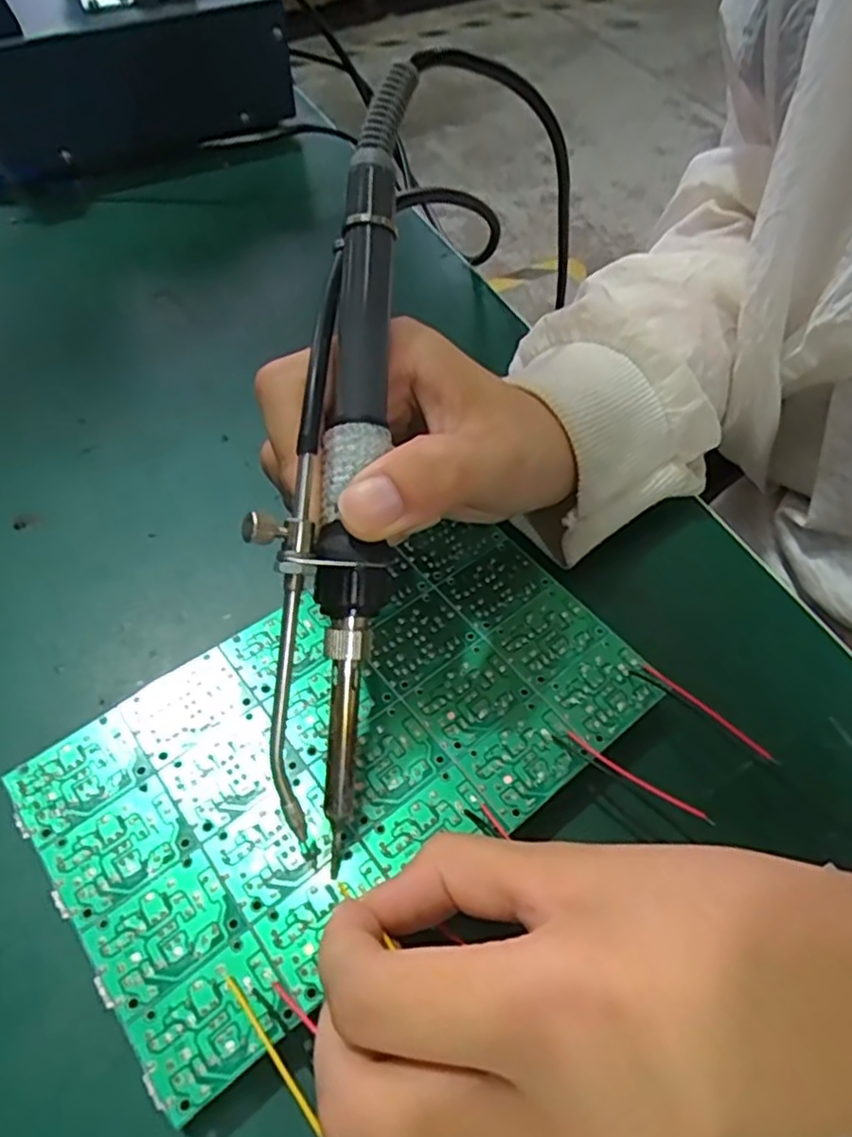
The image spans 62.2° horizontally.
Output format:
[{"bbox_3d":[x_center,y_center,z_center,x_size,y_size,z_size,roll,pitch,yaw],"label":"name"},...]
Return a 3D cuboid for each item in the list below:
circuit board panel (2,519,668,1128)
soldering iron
[{"bbox_3d":[-0.021,0.054,0.220,0.173,0.017,0.101,-33,62,-23],"label":"circuit board panel"},{"bbox_3d":[-0.024,-0.030,0.183,0.030,0.024,0.203,5,87,2],"label":"soldering iron"}]

